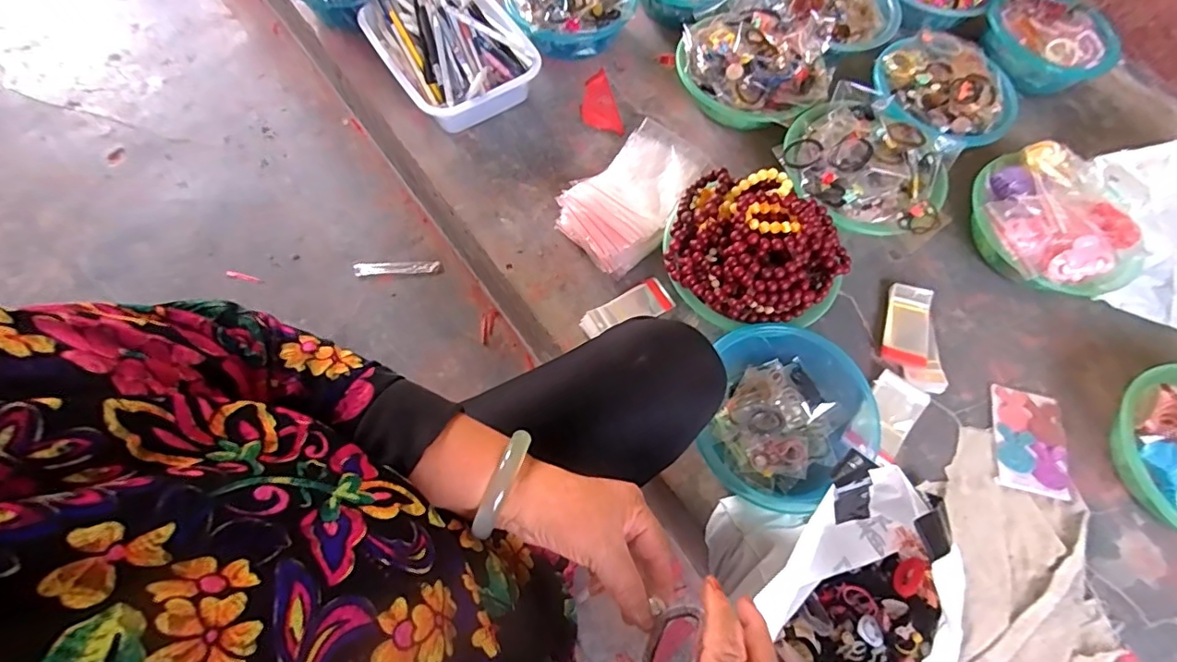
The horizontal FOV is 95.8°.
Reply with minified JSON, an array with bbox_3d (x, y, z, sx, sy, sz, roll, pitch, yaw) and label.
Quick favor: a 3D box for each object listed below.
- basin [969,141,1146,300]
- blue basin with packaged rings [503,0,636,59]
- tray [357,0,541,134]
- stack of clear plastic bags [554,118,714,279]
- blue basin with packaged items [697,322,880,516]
[{"bbox_3d":[0.679,-0.156,0.785,0.218,0.108,0.238,-23,71,-12],"label":"basin"},{"bbox_3d":[-0.035,-0.569,0.927,0.215,0.104,0.202,-6,68,-6],"label":"blue basin with packaged rings"},{"bbox_3d":[-0.229,-0.473,0.874,0.219,0.112,0.294,-28,72,-14],"label":"tray"},{"bbox_3d":[0.070,-0.202,0.800,0.143,0.070,0.241,41,72,13],"label":"stack of clear plastic bags"},{"bbox_3d":[0.248,0.096,0.677,0.238,0.074,0.215,-34,73,-15],"label":"blue basin with packaged items"}]

